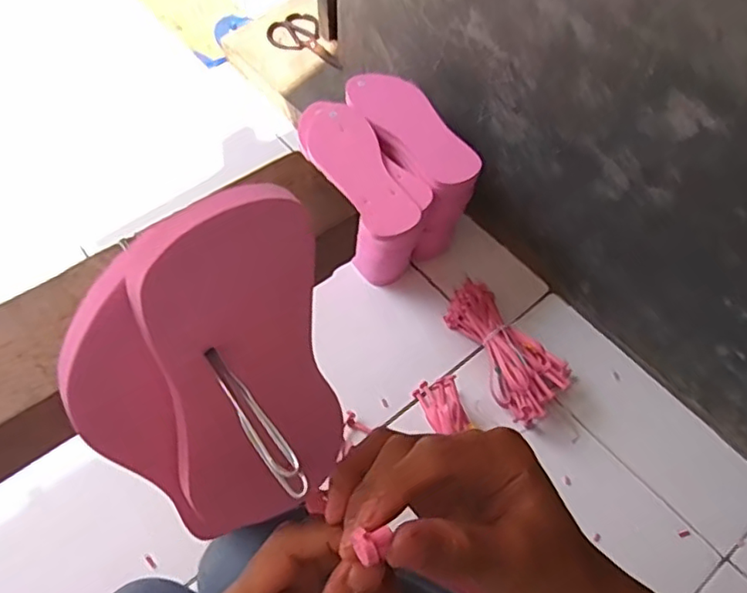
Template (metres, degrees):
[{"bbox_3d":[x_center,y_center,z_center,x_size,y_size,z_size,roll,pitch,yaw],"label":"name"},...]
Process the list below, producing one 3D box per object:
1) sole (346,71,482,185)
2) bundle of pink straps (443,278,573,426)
[{"bbox_3d":[0.057,-0.248,0.862,0.091,0.020,0.243,-36,66,-21],"label":"sole"},{"bbox_3d":[0.183,0.074,0.857,0.097,0.061,0.207,-33,64,-19],"label":"bundle of pink straps"}]

